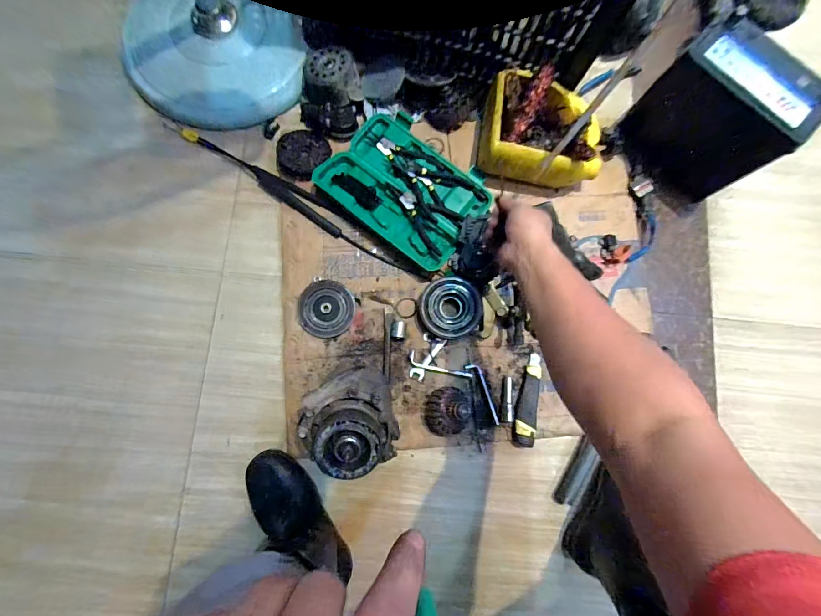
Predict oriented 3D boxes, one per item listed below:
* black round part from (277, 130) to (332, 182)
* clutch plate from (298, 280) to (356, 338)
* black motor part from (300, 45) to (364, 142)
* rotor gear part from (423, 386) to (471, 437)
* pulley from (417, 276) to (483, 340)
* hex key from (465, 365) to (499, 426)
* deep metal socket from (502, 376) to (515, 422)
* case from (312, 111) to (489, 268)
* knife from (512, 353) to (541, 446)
[{"bbox_3d":[-0.210,-0.302,0.712,0.099,0.019,0.103,0,82,-2],"label":"black round part"},{"bbox_3d":[-0.156,0.001,0.672,0.099,0.016,0.106,0,82,-2],"label":"clutch plate"},{"bbox_3d":[-0.159,-0.425,0.720,0.125,0.077,0.164,12,82,0],"label":"black motor part"},{"bbox_3d":[0.063,0.179,0.633,0.078,0.058,0.075,0,82,-2],"label":"rotor gear part"},{"bbox_3d":[0.072,0.002,0.664,0.114,0.045,0.108,1,82,-2],"label":"pulley"},{"bbox_3d":[0.139,0.155,0.661,0.023,0.006,0.117,-28,84,-5],"label":"hex key"},{"bbox_3d":[0.179,0.166,0.657,0.020,0.015,0.080,6,82,-1],"label":"deep metal socket"},{"bbox_3d":[-0.009,-0.234,0.703,0.302,0.032,0.224,40,81,4],"label":"case"},{"bbox_3d":[0.217,0.168,0.657,0.034,0.022,0.166,12,82,0],"label":"knife"}]

